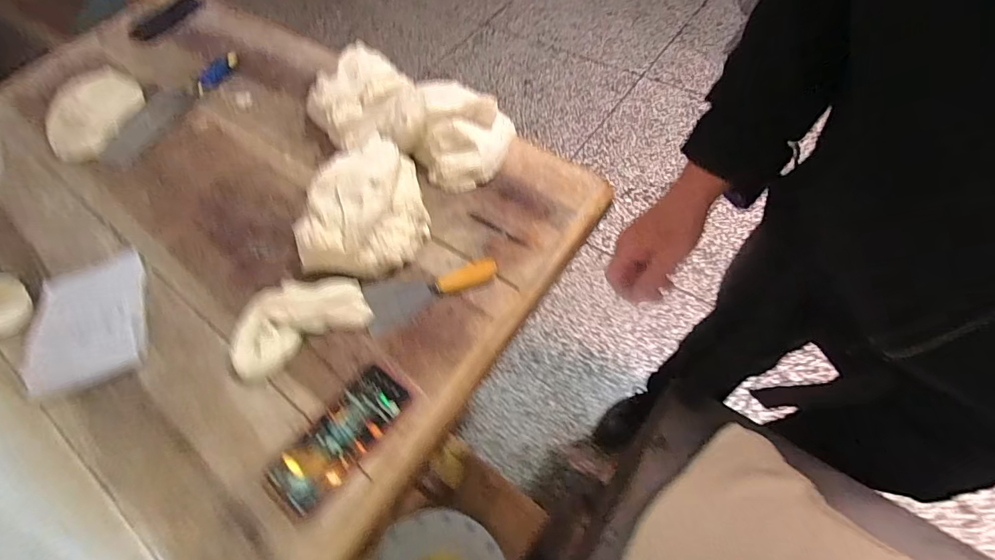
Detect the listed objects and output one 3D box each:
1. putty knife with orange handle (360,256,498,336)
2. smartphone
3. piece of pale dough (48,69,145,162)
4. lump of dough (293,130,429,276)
[{"bbox_3d":[-0.088,0.011,0.588,0.177,0.025,0.070,-18,59,-6],"label":"putty knife with orange handle"},{"bbox_3d":[-0.175,0.173,0.489,0.067,0.016,0.159,32,67,22],"label":"smartphone"},{"bbox_3d":[-0.724,-0.309,0.786,0.069,0.066,0.185,6,58,9],"label":"piece of pale dough"},{"bbox_3d":[-0.192,-0.112,0.608,0.170,0.085,0.191,-11,57,-2],"label":"lump of dough"}]

